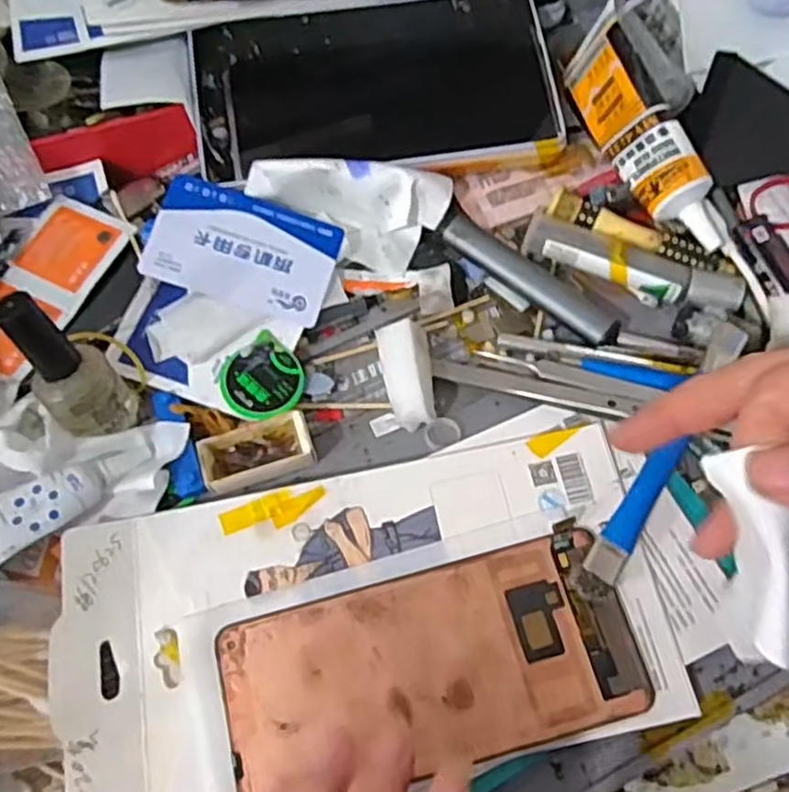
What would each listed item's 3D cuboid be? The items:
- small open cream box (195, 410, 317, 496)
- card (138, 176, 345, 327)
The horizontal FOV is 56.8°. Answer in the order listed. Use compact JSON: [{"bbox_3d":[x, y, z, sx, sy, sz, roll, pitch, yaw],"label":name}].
[{"bbox_3d":[-0.061,0.025,0.322,0.048,0.009,0.027,-17,65,-5],"label":"small open cream box"},{"bbox_3d":[-0.072,-0.070,0.350,0.086,0.004,0.055,16,80,-3],"label":"card"}]

